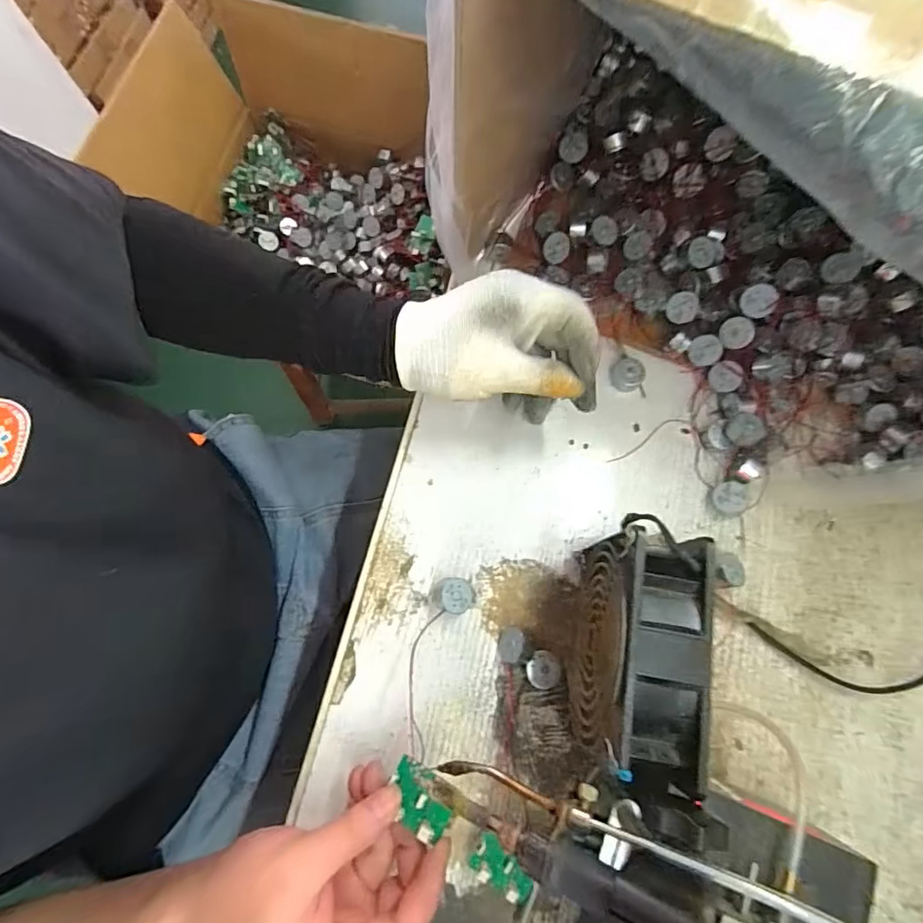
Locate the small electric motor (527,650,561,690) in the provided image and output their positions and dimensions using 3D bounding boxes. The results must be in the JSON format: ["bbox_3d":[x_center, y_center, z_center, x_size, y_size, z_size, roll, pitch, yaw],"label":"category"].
[{"bbox_3d":[0.055,0.141,0.342,0.022,0.014,0.023,-6,74,-3],"label":"small electric motor"}]

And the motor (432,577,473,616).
[{"bbox_3d":[-0.007,0.094,0.350,0.027,0.018,0.024,-4,74,-2],"label":"motor"}]

